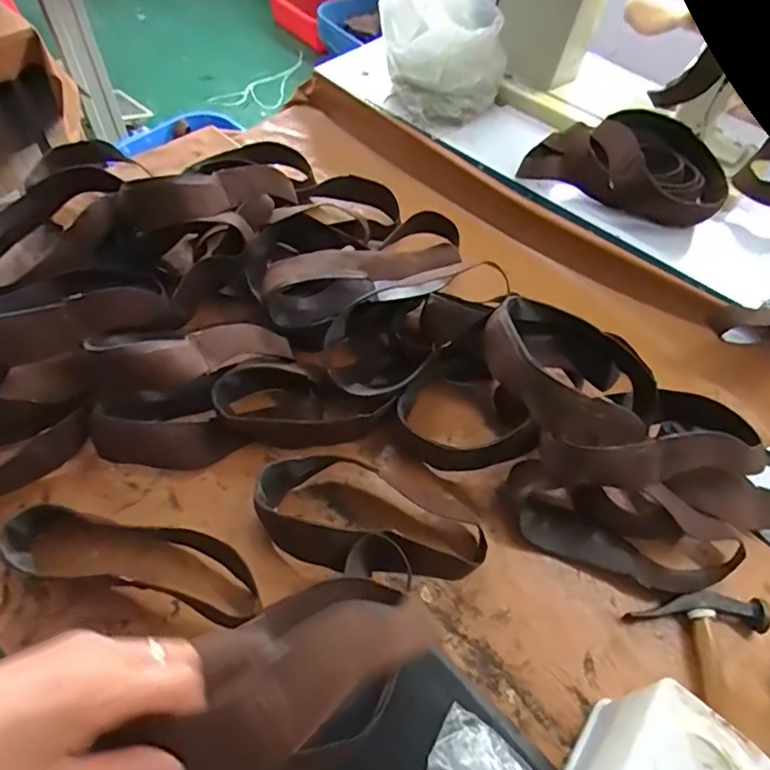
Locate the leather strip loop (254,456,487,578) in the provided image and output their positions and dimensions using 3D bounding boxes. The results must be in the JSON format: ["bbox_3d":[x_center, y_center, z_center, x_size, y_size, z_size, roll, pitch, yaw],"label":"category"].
[{"bbox_3d":[-0.015,0.145,0.641,0.259,0.059,0.118,6,56,0],"label":"leather strip loop"}]

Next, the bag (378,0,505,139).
[{"bbox_3d":[0.106,-0.620,1.023,0.225,0.180,0.277,8,56,1],"label":"bag"}]

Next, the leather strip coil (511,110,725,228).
[{"bbox_3d":[0.400,-0.370,0.920,0.310,0.097,0.160,23,57,11],"label":"leather strip coil"}]

